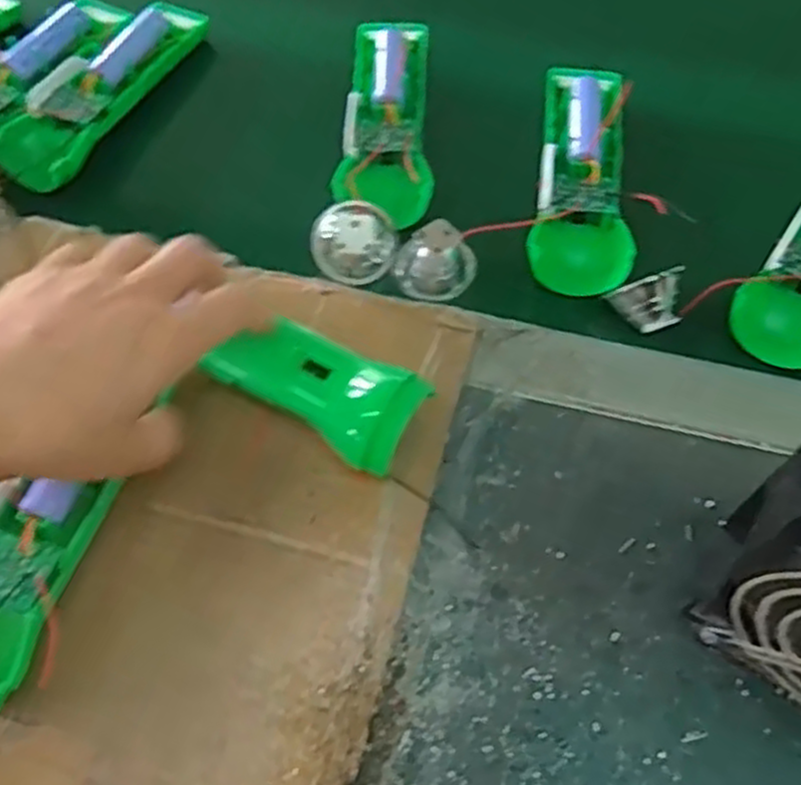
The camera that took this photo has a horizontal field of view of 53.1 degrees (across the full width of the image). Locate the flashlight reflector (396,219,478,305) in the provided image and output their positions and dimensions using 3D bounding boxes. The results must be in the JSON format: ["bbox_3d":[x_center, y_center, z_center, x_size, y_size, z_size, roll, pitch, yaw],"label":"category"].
[{"bbox_3d":[0.019,-0.070,0.433,0.042,0.033,0.029,10,65,4],"label":"flashlight reflector"}]

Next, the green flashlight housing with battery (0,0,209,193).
[{"bbox_3d":[-0.187,-0.189,0.490,0.053,0.025,0.165,25,64,13],"label":"green flashlight housing with battery"}]

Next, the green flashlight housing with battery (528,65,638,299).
[{"bbox_3d":[0.101,-0.125,0.448,0.050,0.026,0.147,5,64,1],"label":"green flashlight housing with battery"}]

